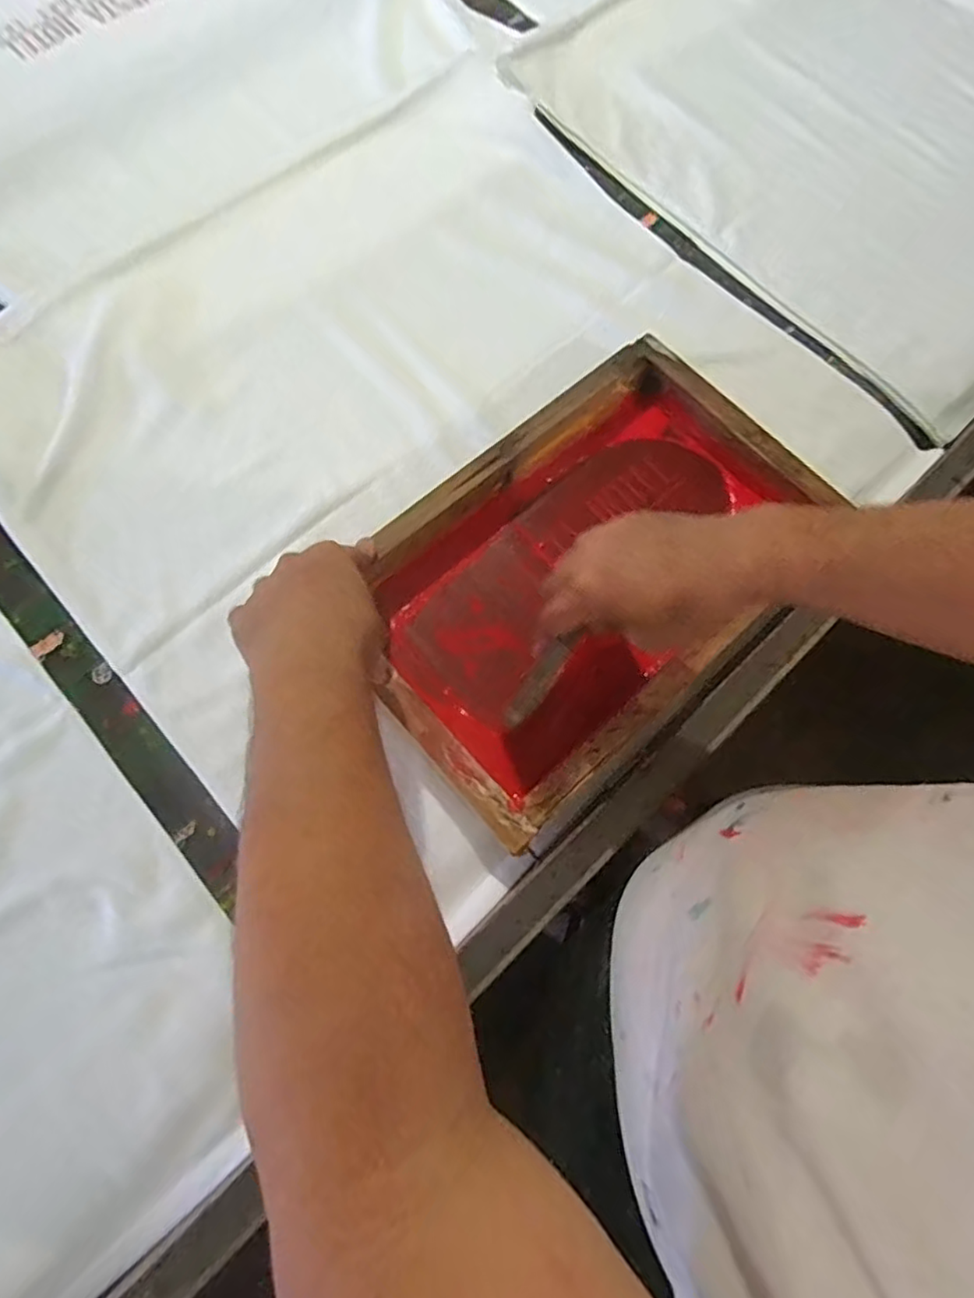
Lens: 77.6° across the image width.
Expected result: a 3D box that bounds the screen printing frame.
[{"bbox_3d":[0.086,-0.071,0.522,0.406,0.055,0.265,-40,76,-13],"label":"screen printing frame"}]

